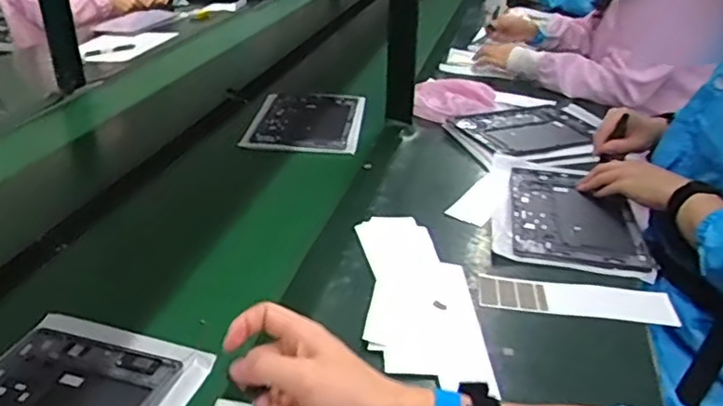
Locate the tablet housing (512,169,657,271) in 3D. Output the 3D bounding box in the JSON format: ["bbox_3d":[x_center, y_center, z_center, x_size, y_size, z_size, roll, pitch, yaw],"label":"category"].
[{"bbox_3d":[0.297,0.015,0.898,0.165,0.018,0.243,4,29,11],"label":"tablet housing"}]

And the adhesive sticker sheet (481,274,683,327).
[{"bbox_3d":[0.244,0.110,0.733,0.210,0.008,0.061,5,31,7],"label":"adhesive sticker sheet"}]

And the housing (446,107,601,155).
[{"bbox_3d":[0.313,-0.139,1.169,0.247,0.020,0.190,-15,31,-24],"label":"housing"}]

